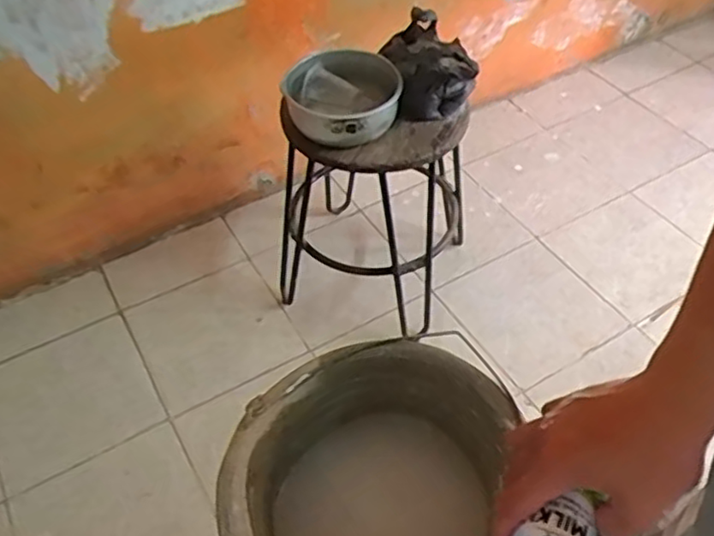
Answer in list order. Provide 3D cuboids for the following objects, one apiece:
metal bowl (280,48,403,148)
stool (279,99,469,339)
[{"bbox_3d":[-0.025,-0.277,1.095,0.192,0.075,0.209,-1,50,0],"label":"metal bowl"},{"bbox_3d":[0.034,-0.148,1.325,0.339,0.472,0.348,15,52,14],"label":"stool"}]

